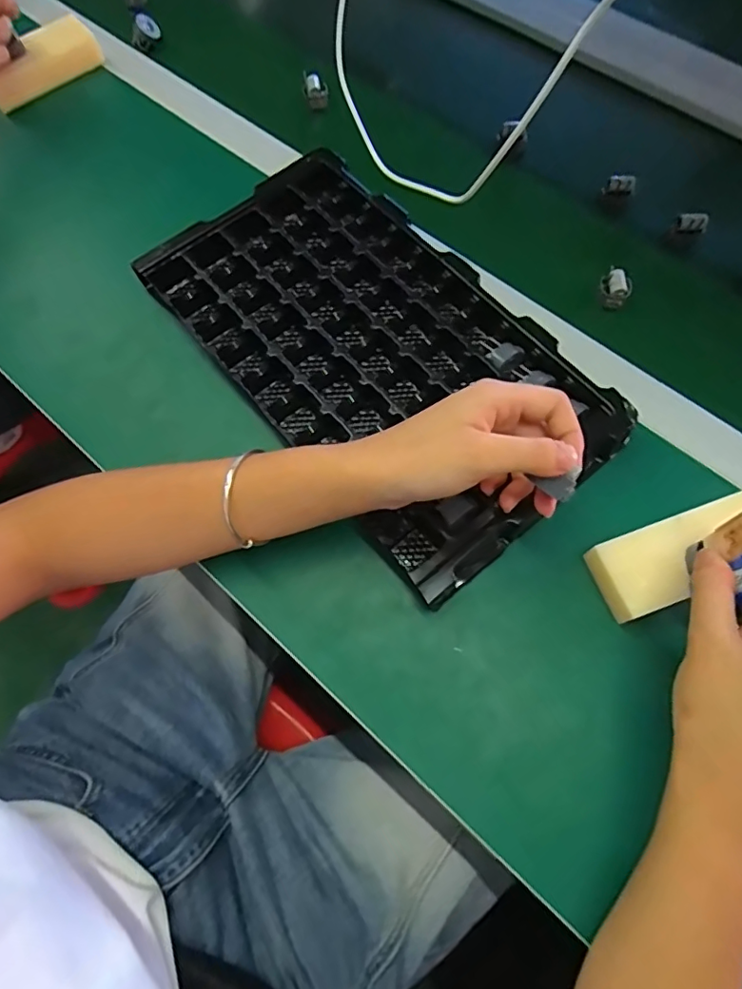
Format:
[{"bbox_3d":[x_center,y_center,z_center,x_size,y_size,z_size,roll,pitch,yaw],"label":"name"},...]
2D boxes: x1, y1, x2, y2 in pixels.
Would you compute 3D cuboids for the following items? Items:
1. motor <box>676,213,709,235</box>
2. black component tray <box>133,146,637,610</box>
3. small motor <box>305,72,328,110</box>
[{"bbox_3d":[0.282,-0.238,0.468,0.023,0.012,0.015,4,69,3],"label":"motor"},{"bbox_3d":[0.000,-0.116,0.416,0.197,0.031,0.358,-39,73,-12],"label":"black component tray"},{"bbox_3d":[-0.056,-0.411,0.547,0.023,0.026,0.022,-8,69,-1],"label":"small motor"}]

